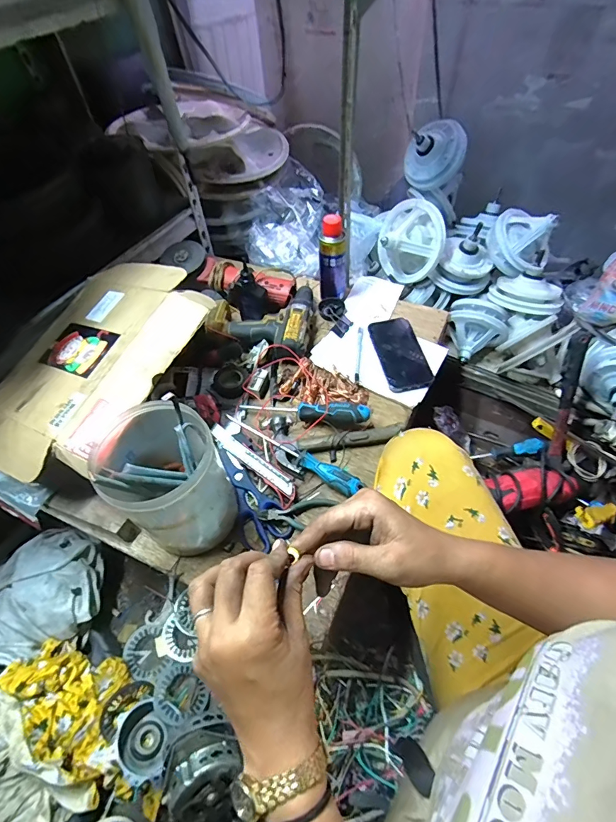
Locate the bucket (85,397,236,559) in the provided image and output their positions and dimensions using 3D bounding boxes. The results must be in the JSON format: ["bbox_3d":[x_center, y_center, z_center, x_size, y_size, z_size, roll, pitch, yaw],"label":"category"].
[{"bbox_3d":[-0.172,0.089,0.521,0.131,0.165,0.133,-1,54,2],"label":"bucket"}]

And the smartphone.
[{"bbox_3d":[0.167,-0.105,0.738,0.082,0.016,0.165,-10,54,-4],"label":"smartphone"}]

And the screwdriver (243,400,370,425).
[{"bbox_3d":[-0.005,-0.002,0.662,0.211,0.033,0.028,4,53,23],"label":"screwdriver"}]

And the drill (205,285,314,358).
[{"bbox_3d":[-0.079,-0.186,0.782,0.185,0.057,0.190,8,55,9],"label":"drill"}]

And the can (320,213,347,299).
[{"bbox_3d":[0.049,-0.296,0.797,0.051,0.150,0.045,1,54,4],"label":"can"}]

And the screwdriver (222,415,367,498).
[{"bbox_3d":[-0.025,0.063,0.622,0.235,0.023,0.027,27,60,20],"label":"screwdriver"}]

